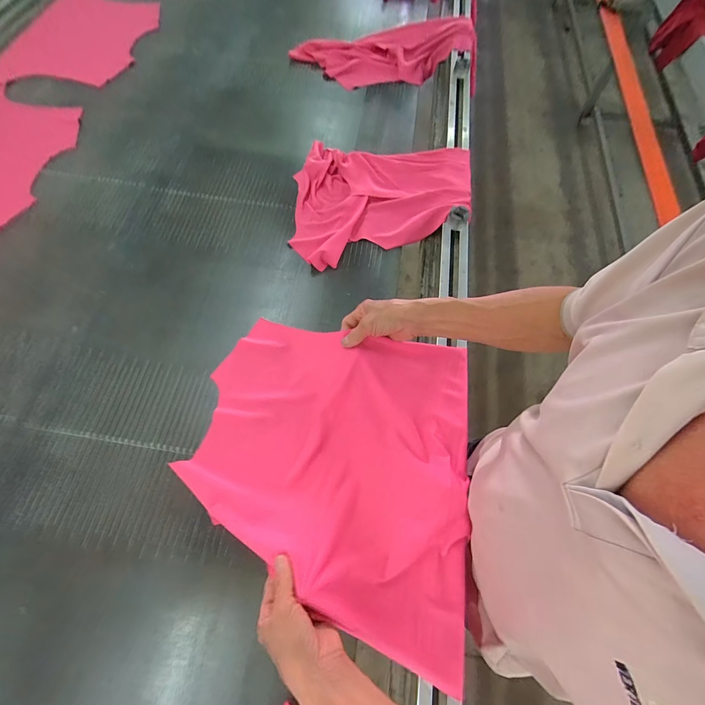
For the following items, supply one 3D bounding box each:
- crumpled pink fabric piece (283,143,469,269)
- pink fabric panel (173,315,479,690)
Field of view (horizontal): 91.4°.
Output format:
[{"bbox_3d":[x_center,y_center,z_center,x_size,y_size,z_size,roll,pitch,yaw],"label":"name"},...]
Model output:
[{"bbox_3d":[0.061,-0.325,0.710,0.371,0.039,0.287,-10,67,-5],"label":"crumpled pink fabric piece"},{"bbox_3d":[-0.038,0.148,0.485,0.396,0.072,0.393,10,67,3],"label":"pink fabric panel"}]

